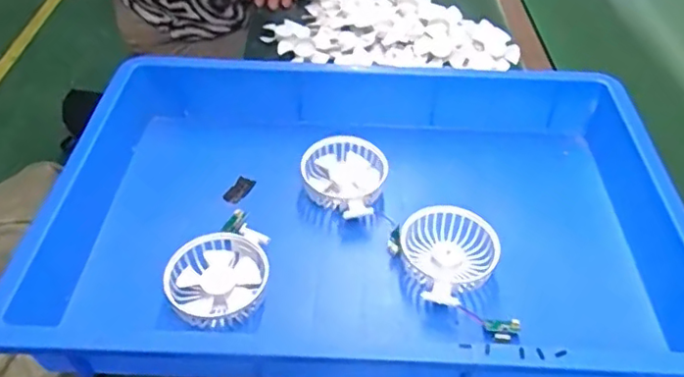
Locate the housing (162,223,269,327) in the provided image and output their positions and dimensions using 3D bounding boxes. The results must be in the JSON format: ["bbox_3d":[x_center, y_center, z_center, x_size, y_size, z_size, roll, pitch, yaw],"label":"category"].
[{"bbox_3d":[-0.113,0.081,0.539,0.088,0.034,0.088,2,44,-2],"label":"housing"}]

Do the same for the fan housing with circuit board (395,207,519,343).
[{"bbox_3d":[0.103,0.070,0.550,0.093,0.035,0.140,0,44,-4],"label":"fan housing with circuit board"}]

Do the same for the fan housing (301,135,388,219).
[{"bbox_3d":[0.001,-0.012,0.634,0.087,0.039,0.103,13,45,9],"label":"fan housing"}]

